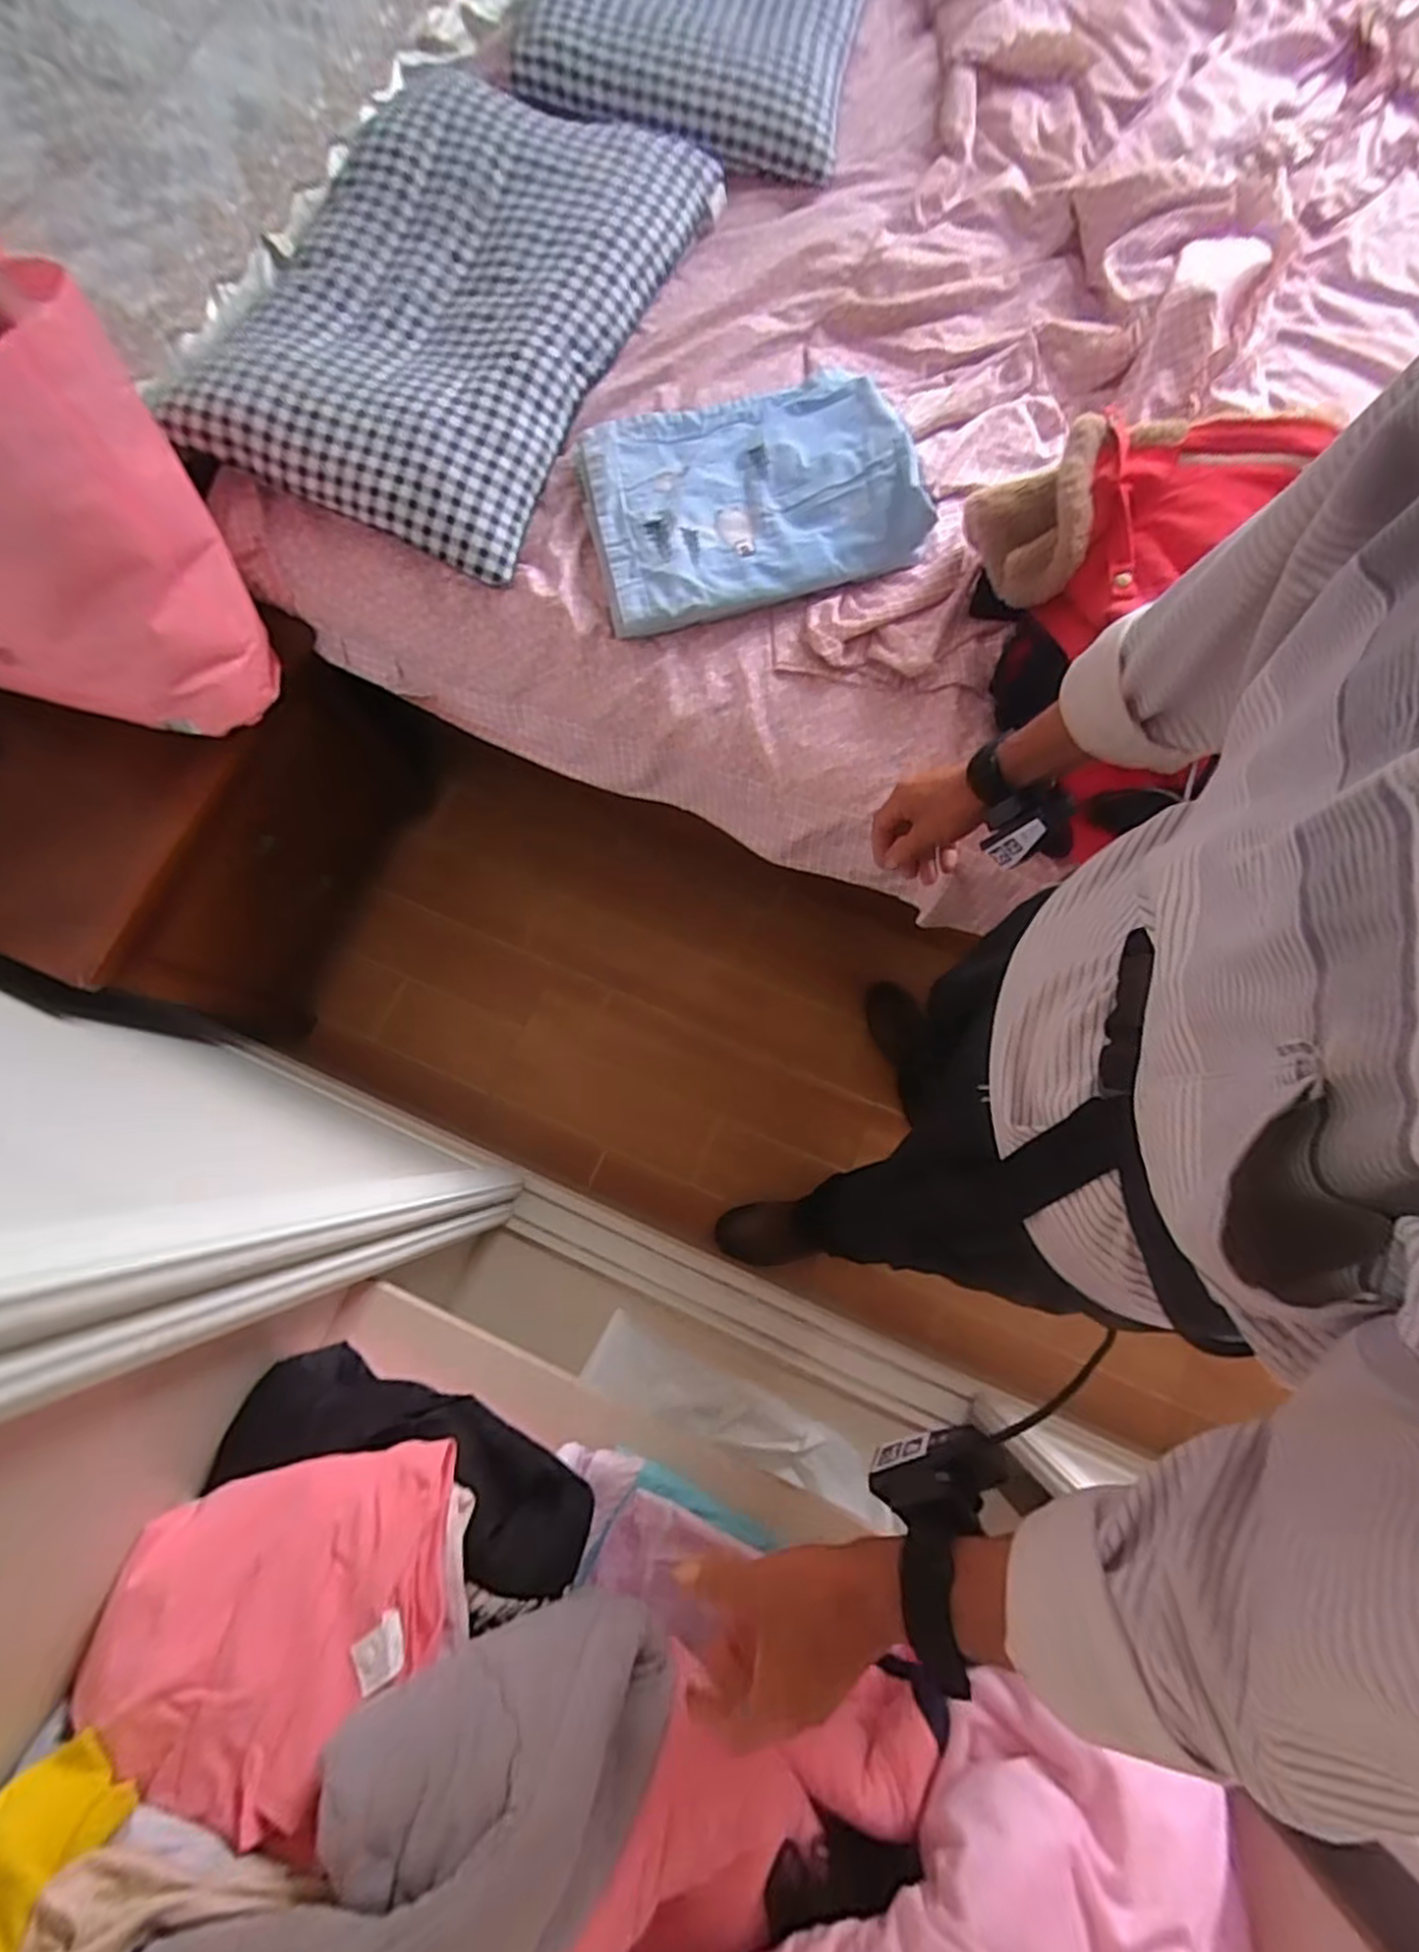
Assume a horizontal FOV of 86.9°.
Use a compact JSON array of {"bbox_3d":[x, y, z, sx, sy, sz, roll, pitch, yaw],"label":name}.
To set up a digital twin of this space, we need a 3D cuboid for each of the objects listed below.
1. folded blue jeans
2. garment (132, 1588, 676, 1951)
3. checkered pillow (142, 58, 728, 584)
[{"bbox_3d":[0.044,-0.546,0.846,0.361,0.055,0.264,-13,76,-2],"label":"folded blue jeans"},{"bbox_3d":[-0.163,0.509,0.426,0.319,0.111,0.153,-29,77,-22],"label":"garment"},{"bbox_3d":[-0.276,-0.760,0.835,0.366,0.070,0.616,27,81,-8],"label":"checkered pillow"}]

